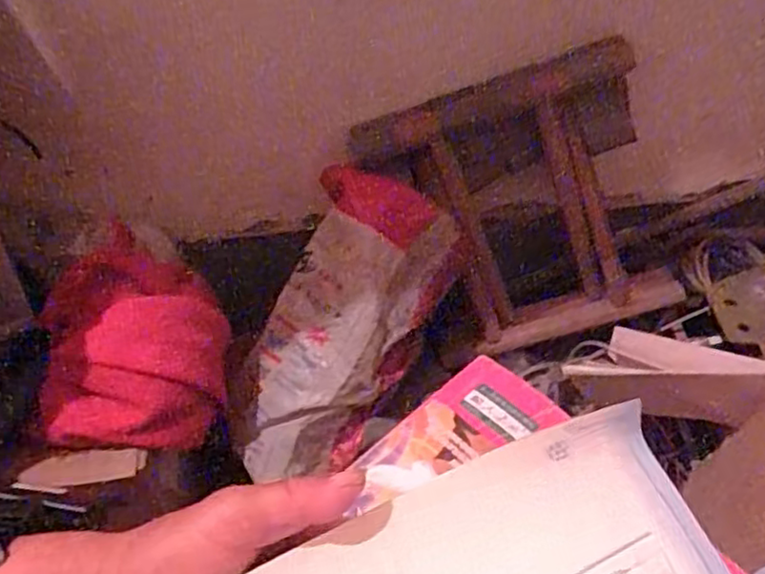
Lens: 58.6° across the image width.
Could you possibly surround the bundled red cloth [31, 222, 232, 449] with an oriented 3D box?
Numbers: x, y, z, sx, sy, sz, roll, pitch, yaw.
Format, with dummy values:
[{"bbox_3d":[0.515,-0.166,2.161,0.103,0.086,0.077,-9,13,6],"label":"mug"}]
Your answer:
[{"bbox_3d":[-0.223,0.053,0.618,0.150,0.103,0.161,-7,47,-1],"label":"bundled red cloth"}]

